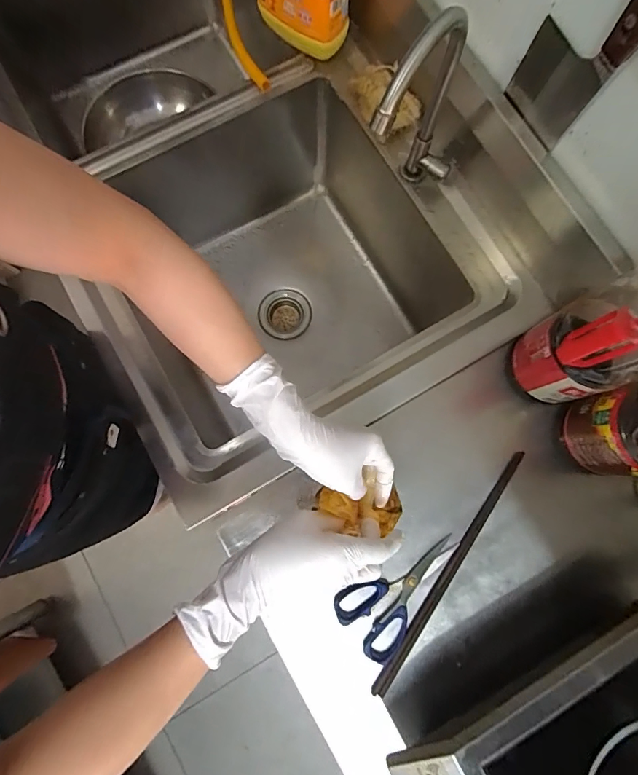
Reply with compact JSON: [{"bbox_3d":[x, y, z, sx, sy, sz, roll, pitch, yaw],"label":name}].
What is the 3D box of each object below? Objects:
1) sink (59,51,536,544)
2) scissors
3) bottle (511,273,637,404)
[{"bbox_3d":[-0.077,-0.179,0.758,0.578,0.317,0.573,-32,82,-6],"label":"sink"},{"bbox_3d":[0.114,0.271,0.549,0.179,0.013,0.094,-39,83,-7],"label":"scissors"},{"bbox_3d":[0.328,-0.055,0.457,0.097,0.275,0.109,-30,82,-6],"label":"bottle"}]

